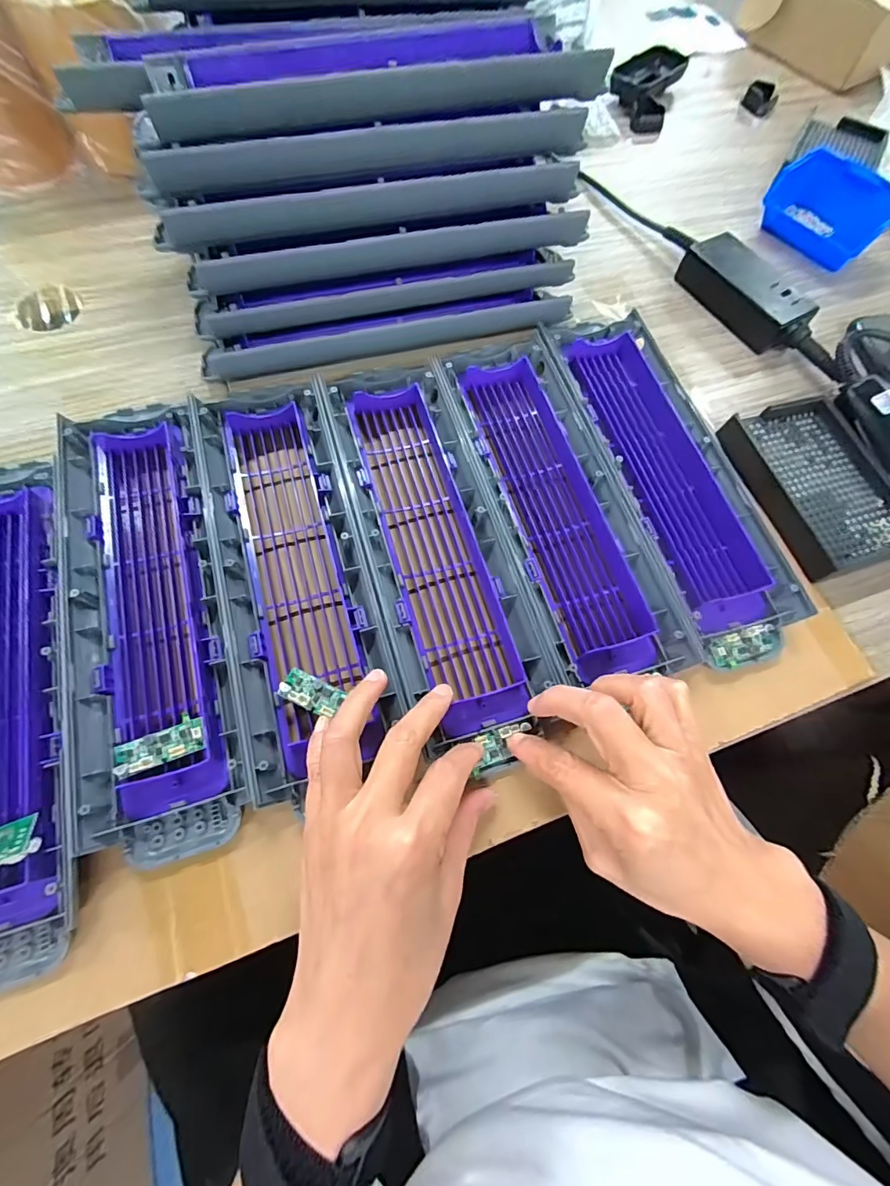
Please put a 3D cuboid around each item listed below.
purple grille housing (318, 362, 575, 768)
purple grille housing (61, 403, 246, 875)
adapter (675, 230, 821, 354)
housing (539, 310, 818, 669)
[{"bbox_3d":[-0.011,-0.046,0.308,0.087,0.024,0.269,-17,71,-8],"label":"purple grille housing"},{"bbox_3d":[-0.178,0.003,0.286,0.081,0.029,0.286,-16,71,-8],"label":"purple grille housing"},{"bbox_3d":[0.265,-0.268,0.419,0.047,0.030,0.122,-29,73,-12],"label":"adapter"},{"bbox_3d":[0.153,-0.094,0.340,0.086,0.027,0.294,-16,71,-8],"label":"housing"}]

